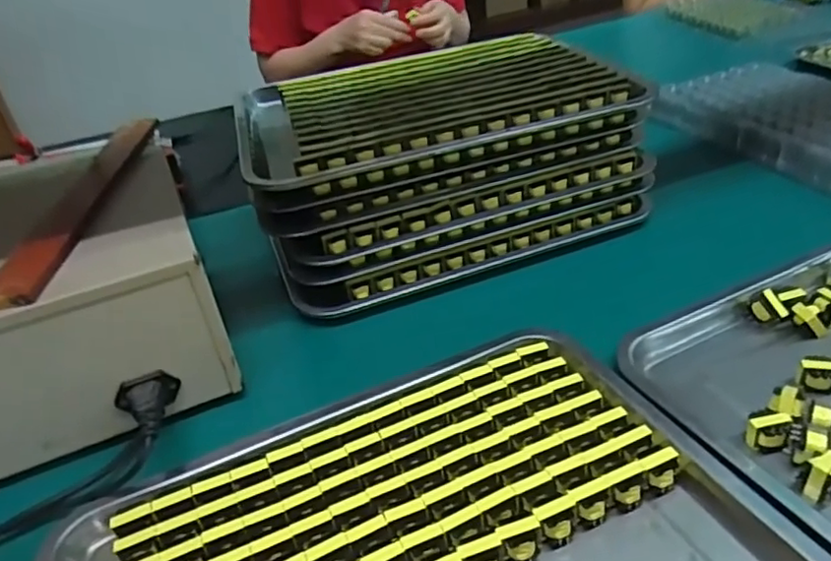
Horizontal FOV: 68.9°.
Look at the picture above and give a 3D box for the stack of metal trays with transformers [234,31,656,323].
[{"bbox_3d":[0.017,-0.139,0.672,0.369,0.152,0.270,-17,36,-14],"label":"stack of metal trays with transformers"}]

